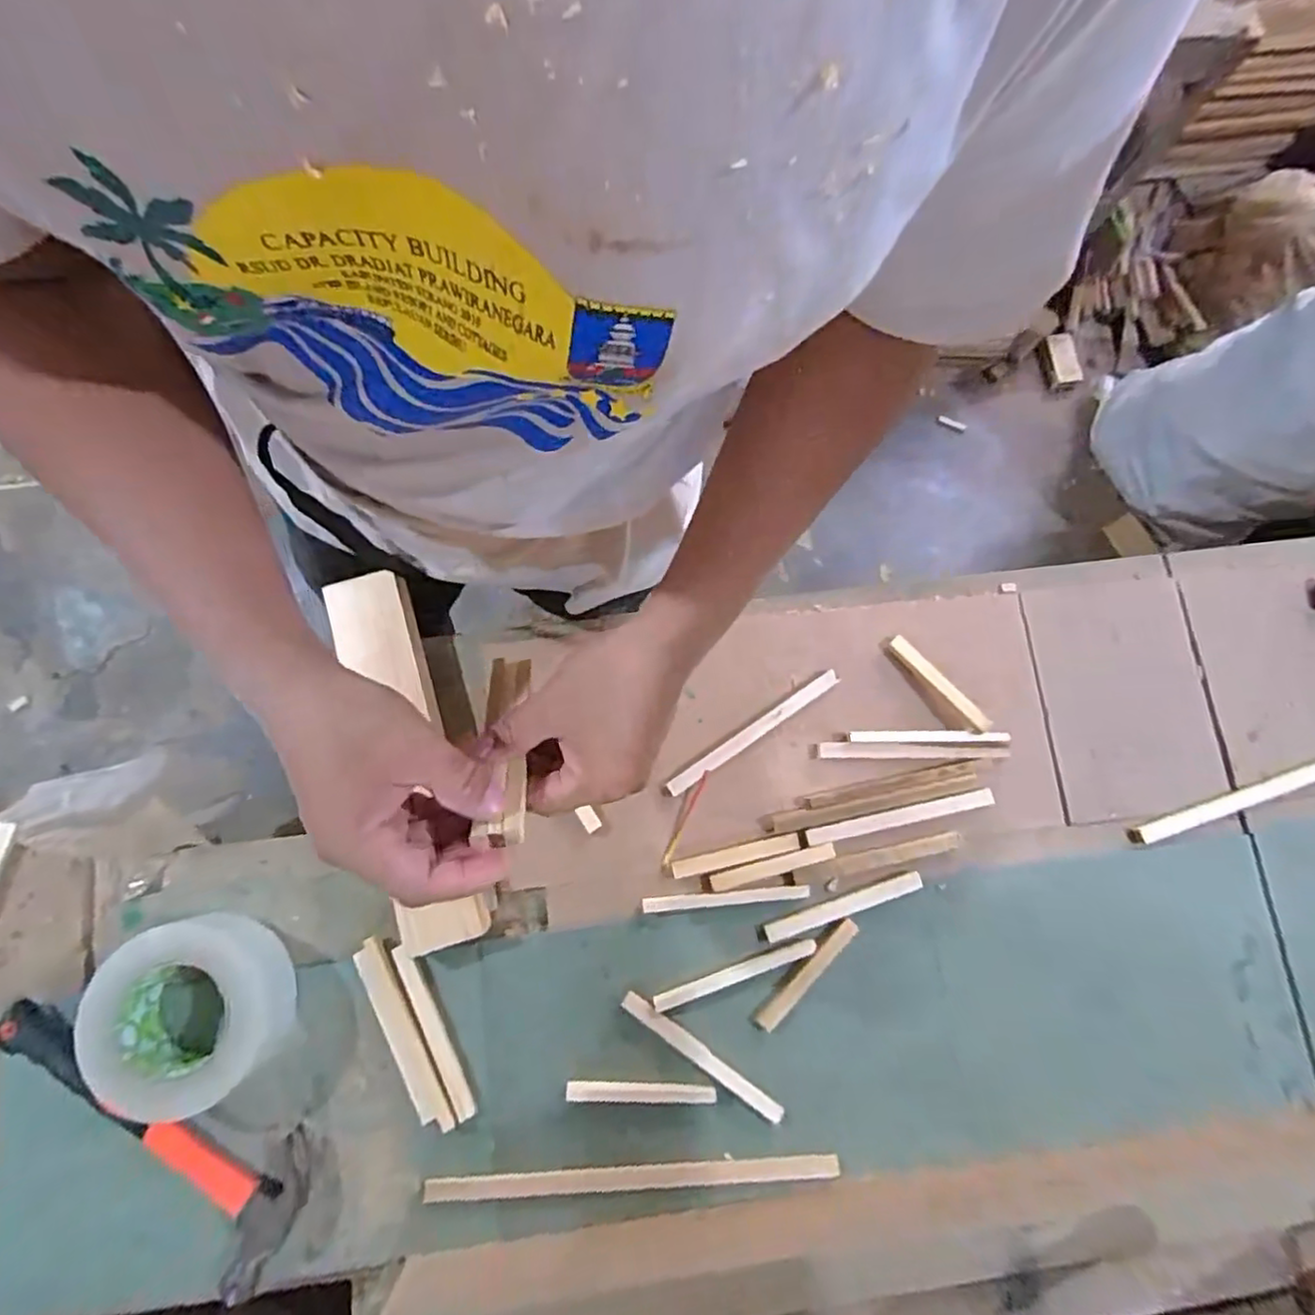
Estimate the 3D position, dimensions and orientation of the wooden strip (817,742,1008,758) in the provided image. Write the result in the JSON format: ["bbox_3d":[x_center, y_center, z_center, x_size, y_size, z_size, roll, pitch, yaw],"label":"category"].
[{"bbox_3d":[0.223,0.081,0.573,0.165,0.004,0.014,0,79,0],"label":"wooden strip"}]

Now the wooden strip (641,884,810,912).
[{"bbox_3d":[0.056,0.199,0.544,0.136,0.008,0.011,-5,79,-1],"label":"wooden strip"}]

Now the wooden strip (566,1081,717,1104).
[{"bbox_3d":[-0.013,0.338,0.509,0.114,0.004,0.014,2,79,0],"label":"wooden strip"}]

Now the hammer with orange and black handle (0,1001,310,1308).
[{"bbox_3d":[-0.389,0.357,0.494,0.271,0.027,0.103,29,80,5],"label":"hammer with orange and black handle"}]

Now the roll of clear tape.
[{"bbox_3d":[-0.351,0.264,0.492,0.125,0.065,0.124,0,79,0],"label":"roll of clear tape"}]

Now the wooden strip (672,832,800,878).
[{"bbox_3d":[0.066,0.166,0.551,0.107,0.005,0.014,-14,79,-3],"label":"wooden strip"}]

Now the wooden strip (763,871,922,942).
[{"bbox_3d":[0.153,0.205,0.541,0.133,0.006,0.016,-19,79,-4],"label":"wooden strip"}]

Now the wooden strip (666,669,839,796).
[{"bbox_3d":[0.083,0.063,0.565,0.175,0.013,0.014,-34,81,-7],"label":"wooden strip"}]

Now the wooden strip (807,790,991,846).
[{"bbox_3d":[0.205,0.136,0.557,0.162,0.004,0.014,-13,79,-3],"label":"wooden strip"}]

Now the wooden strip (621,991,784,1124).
[{"bbox_3d":[0.035,0.314,0.518,0.147,0.004,0.013,35,81,7],"label":"wooden strip"}]

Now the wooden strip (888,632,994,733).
[{"bbox_3d":[0.247,0.023,0.577,0.014,0.013,0.107,-39,81,-7],"label":"wooden strip"}]

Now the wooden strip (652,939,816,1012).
[{"bbox_3d":[0.062,0.255,0.528,0.135,0.009,0.013,-20,79,-4],"label":"wooden strip"}]

